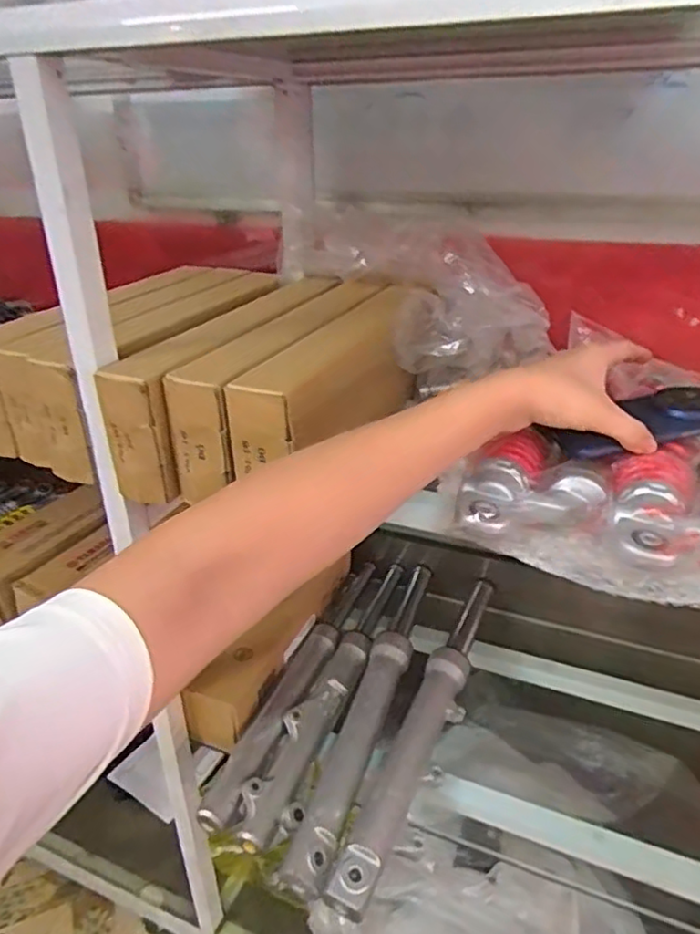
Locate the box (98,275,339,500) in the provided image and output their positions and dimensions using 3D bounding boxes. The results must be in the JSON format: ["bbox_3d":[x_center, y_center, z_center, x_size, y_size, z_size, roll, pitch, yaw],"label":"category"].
[{"bbox_3d":[-0.112,-0.102,0.662,0.068,0.111,0.360,9,29,18],"label":"box"}]

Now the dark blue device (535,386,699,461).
[{"bbox_3d":[0.238,-0.035,0.512,0.164,0.017,0.067,-15,31,-19],"label":"dark blue device"}]

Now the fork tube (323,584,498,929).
[{"bbox_3d":[0.097,0.288,0.741,0.056,0.041,0.458,14,31,26],"label":"fork tube"}]

